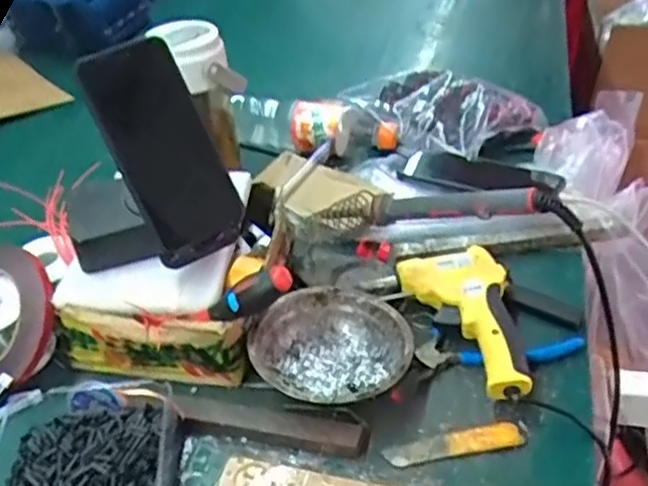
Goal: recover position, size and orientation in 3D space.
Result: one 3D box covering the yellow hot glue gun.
[{"bbox_3d":[0.120,0.068,0.575,0.088,0.039,0.149,-6,37,-2],"label":"yellow hot glue gun"}]

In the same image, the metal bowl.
[{"bbox_3d":[0.006,0.088,0.560,0.125,0.040,0.119,-3,37,2],"label":"metal bowl"}]

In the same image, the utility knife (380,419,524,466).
[{"bbox_3d":[0.097,0.147,0.508,0.102,0.008,0.022,-8,37,-4],"label":"utility knife"}]

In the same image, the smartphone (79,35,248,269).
[{"bbox_3d":[-0.121,-0.072,0.534,0.074,0.168,0.010,-26,11,-19],"label":"smartphone"}]

